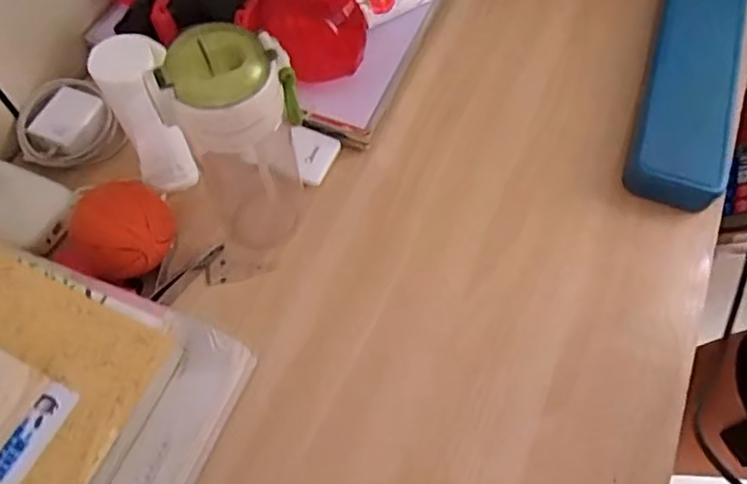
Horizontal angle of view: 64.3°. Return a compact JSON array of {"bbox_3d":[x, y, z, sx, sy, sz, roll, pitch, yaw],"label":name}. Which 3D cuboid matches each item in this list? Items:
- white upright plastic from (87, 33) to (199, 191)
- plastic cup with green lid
[{"bbox_3d":[-0.173,-0.094,0.469,0.057,0.119,0.069,-22,64,-12],"label":"white upright plastic"},{"bbox_3d":[-0.091,-0.065,0.429,0.081,0.190,0.071,-31,66,-16],"label":"plastic cup with green lid"}]

